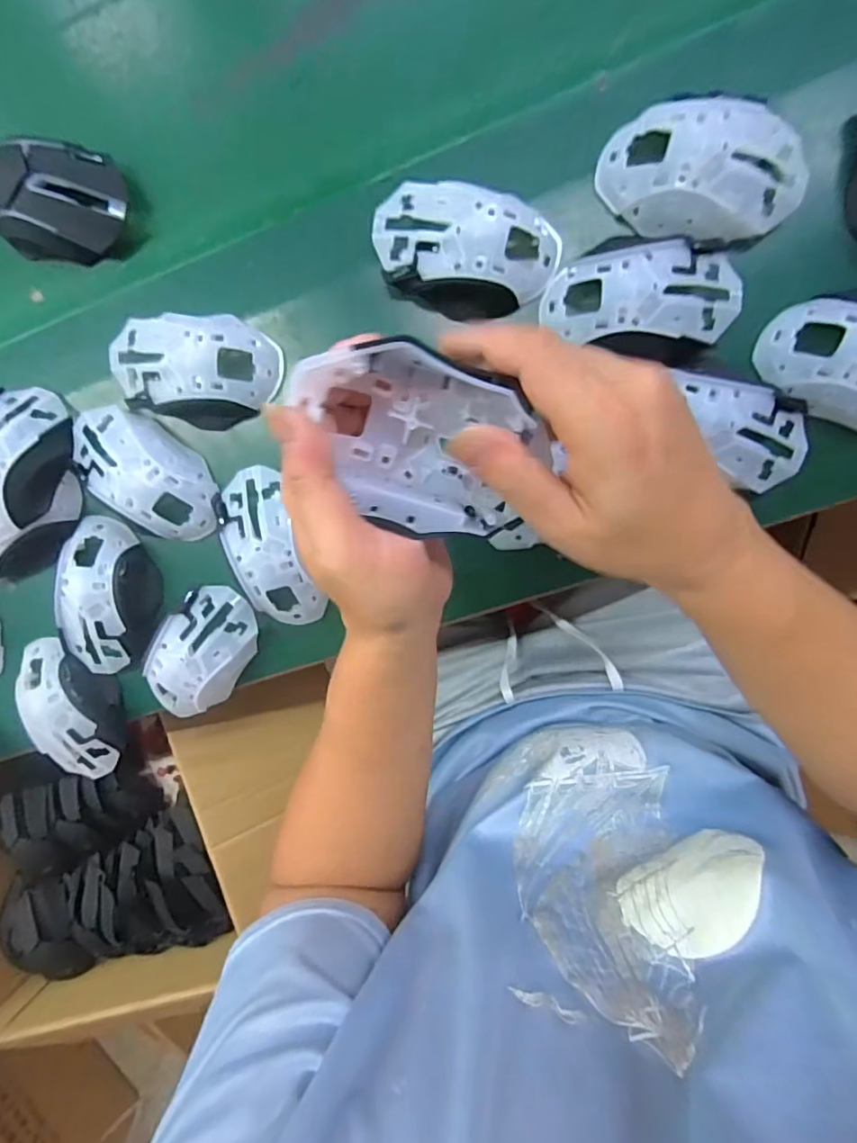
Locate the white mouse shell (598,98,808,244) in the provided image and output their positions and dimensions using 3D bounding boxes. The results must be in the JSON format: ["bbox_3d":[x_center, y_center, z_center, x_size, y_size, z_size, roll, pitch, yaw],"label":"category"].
[{"bbox_3d":[0.166,-0.242,0.329,0.121,0.039,0.071,5,97,7],"label":"white mouse shell"}]

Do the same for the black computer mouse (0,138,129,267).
[{"bbox_3d":[-0.264,-0.257,0.375,0.107,0.032,0.066,6,98,6],"label":"black computer mouse"}]

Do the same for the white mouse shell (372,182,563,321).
[{"bbox_3d":[0.023,-0.206,0.348,0.120,0.037,0.074,10,98,6],"label":"white mouse shell"}]

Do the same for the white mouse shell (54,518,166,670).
[{"bbox_3d":[-0.244,0.021,0.409,0.068,0.034,0.119,4,97,7],"label":"white mouse shell"}]

